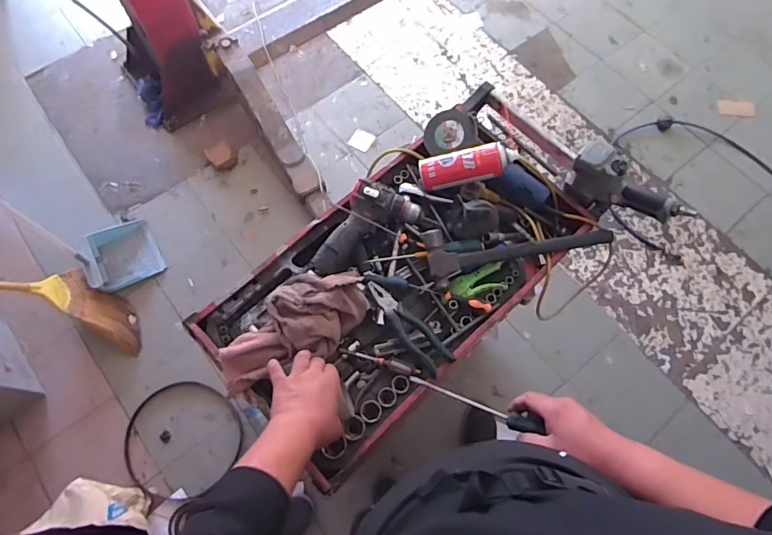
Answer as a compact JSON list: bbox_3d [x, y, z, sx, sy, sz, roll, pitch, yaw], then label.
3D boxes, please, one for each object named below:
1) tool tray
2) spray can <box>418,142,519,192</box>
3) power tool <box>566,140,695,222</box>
[{"bbox_3d":[0.064,-0.020,0.868,0.780,0.120,0.381,-42,75,-15],"label":"tool tray"},{"bbox_3d":[0.159,-0.197,0.892,0.187,0.055,0.060,-11,70,12],"label":"spray can"},{"bbox_3d":[0.437,-0.133,0.866,0.207,0.127,0.065,43,74,14],"label":"power tool"}]

